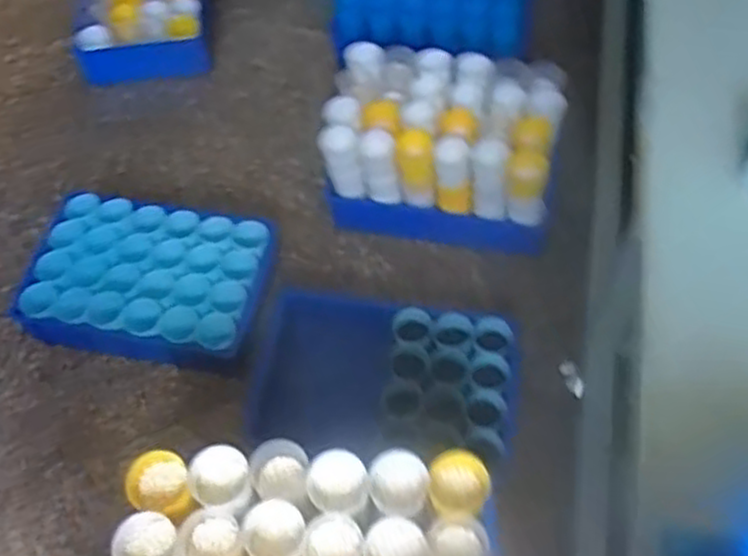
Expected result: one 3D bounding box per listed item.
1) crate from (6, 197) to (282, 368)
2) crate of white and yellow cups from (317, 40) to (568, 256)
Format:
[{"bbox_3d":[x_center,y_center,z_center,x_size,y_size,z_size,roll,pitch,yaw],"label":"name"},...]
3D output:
[{"bbox_3d":[-0.387,0.007,1.346,0.402,0.116,0.266,7,60,6],"label":"crate"},{"bbox_3d":[0.122,-0.239,1.392,0.404,0.215,0.264,8,60,7],"label":"crate of white and yellow cups"}]

